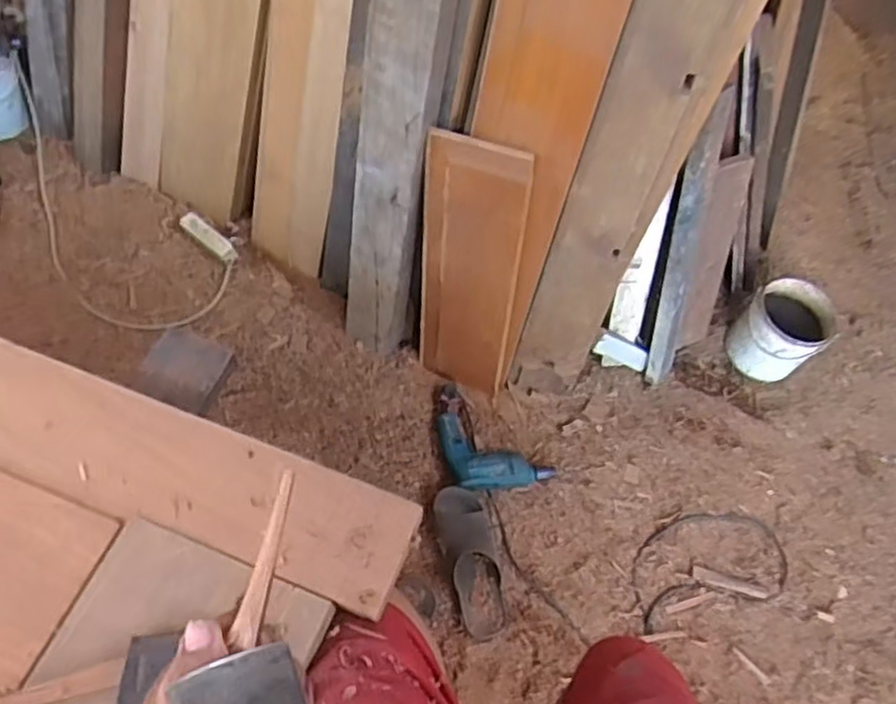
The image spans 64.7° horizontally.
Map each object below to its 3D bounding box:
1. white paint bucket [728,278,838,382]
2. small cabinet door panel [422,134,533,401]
[{"bbox_3d":[0.746,-0.045,1.600,0.172,0.184,0.167,3,59,-5],"label":"white paint bucket"},{"bbox_3d":[0.038,-0.134,1.318,0.172,0.570,0.017,18,49,12],"label":"small cabinet door panel"}]

